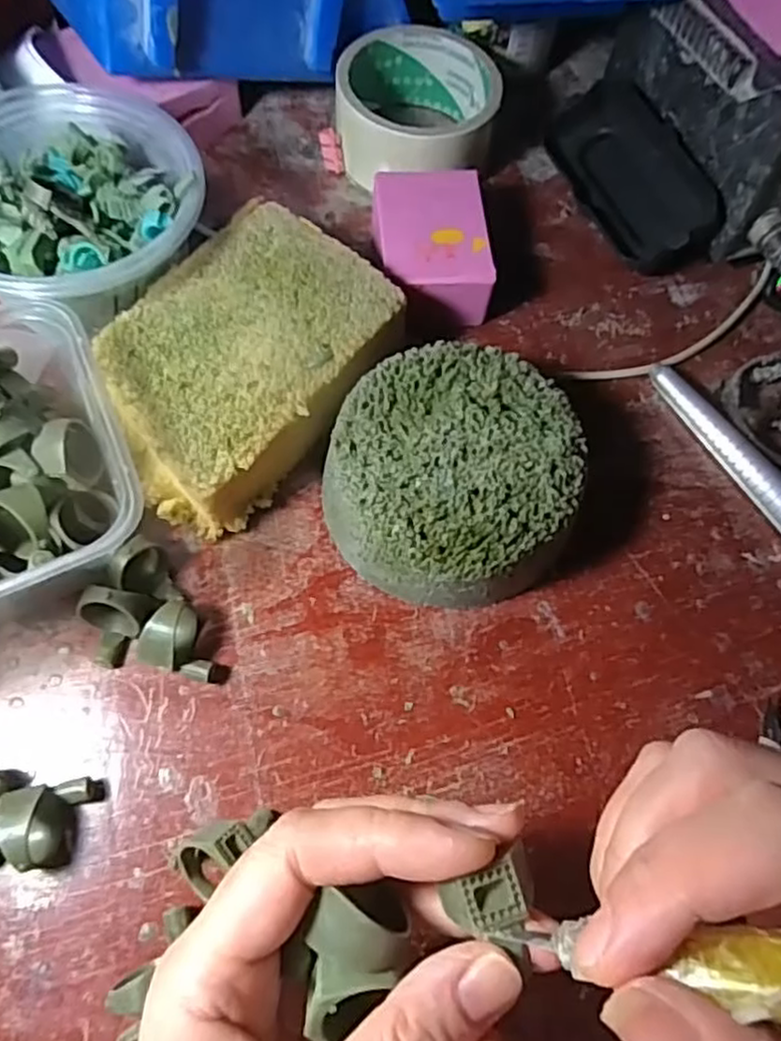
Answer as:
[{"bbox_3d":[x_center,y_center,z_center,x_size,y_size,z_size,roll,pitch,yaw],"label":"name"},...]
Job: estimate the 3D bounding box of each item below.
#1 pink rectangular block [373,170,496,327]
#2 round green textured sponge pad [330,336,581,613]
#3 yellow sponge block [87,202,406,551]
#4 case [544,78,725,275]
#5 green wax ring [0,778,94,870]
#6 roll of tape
[{"bbox_3d":[0.019,-0.134,0.345,0.054,0.035,0.080,-5,68,-5],"label":"pink rectangular block"},{"bbox_3d":[0.026,-0.019,0.291,0.099,0.044,0.102,1,68,-3],"label":"round green textured sponge pad"},{"bbox_3d":[-0.064,-0.066,0.305,0.093,0.043,0.131,39,71,12],"label":"yellow sponge block"},{"bbox_3d":[0.130,-0.186,0.371,0.027,0.052,0.119,-1,60,-53],"label":"case"},{"bbox_3d":[-0.119,0.105,0.239,0.025,0.025,0.026,1,68,-3],"label":"green wax ring"},{"bbox_3d":[0.014,-0.221,0.378,0.086,0.044,0.094,1,68,-3],"label":"roll of tape"}]

